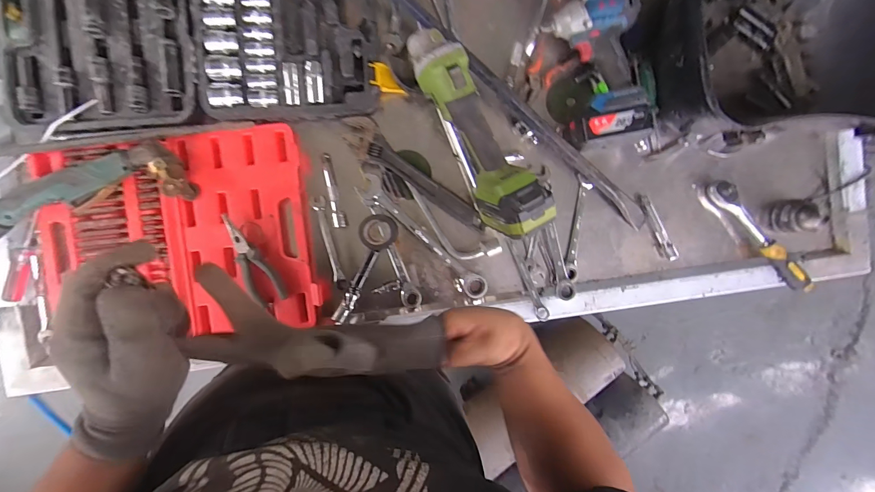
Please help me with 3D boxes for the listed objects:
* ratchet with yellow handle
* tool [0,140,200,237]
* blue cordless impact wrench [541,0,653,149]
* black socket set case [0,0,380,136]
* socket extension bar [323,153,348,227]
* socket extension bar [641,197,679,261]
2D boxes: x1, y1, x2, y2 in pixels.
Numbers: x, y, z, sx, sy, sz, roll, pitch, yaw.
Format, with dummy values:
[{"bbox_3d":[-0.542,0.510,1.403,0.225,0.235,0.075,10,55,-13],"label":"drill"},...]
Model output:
[{"bbox_3d":[0.488,-0.020,0.562,0.026,0.039,0.192,-29,74,-1],"label":"ratchet with yellow handle"},{"bbox_3d":[-0.537,-0.059,0.533,0.343,0.056,0.087,-21,96,-3],"label":"tool"},{"bbox_3d":[0.250,-0.266,0.556,0.108,0.068,0.211,-15,96,-4],"label":"blue cordless impact wrench"},{"bbox_3d":[-0.371,-0.347,0.543,0.544,0.048,0.329,-6,98,-5],"label":"black socket set case"},{"bbox_3d":[-0.168,-0.089,0.598,0.021,0.018,0.118,-11,98,-4],"label":"socket extension bar"},{"bbox_3d":[0.368,-0.030,0.613,0.016,0.015,0.114,-23,86,-2],"label":"socket extension bar"}]

